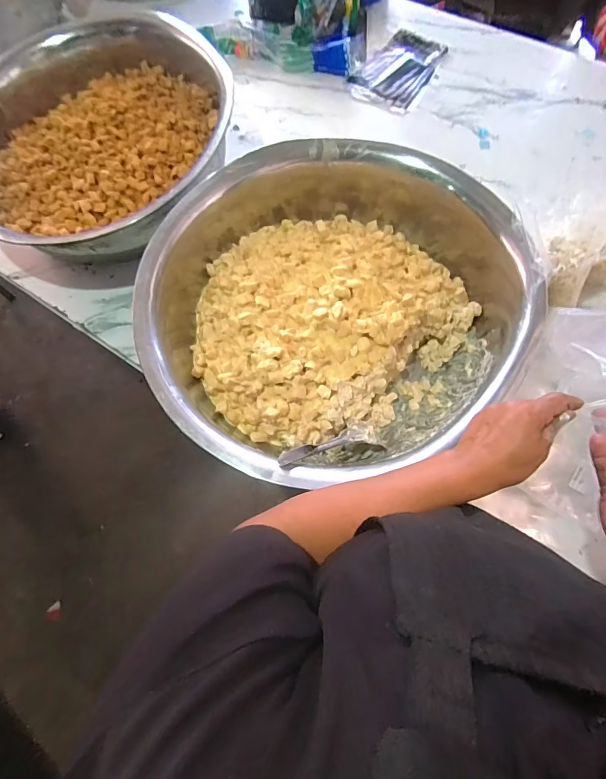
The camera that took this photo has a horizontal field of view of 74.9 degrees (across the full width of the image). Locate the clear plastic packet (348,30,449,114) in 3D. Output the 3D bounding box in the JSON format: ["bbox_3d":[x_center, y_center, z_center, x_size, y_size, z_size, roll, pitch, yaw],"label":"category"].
[{"bbox_3d":[0.231,-0.783,0.962,0.171,0.013,0.256,26,73,12],"label":"clear plastic packet"}]

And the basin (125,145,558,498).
[{"bbox_3d":[0.054,-0.144,0.642,0.566,0.189,0.547,-1,70,2],"label":"basin"}]

